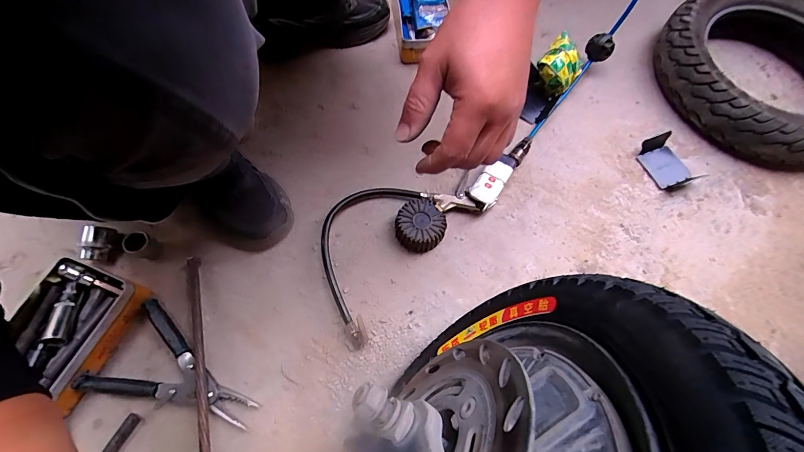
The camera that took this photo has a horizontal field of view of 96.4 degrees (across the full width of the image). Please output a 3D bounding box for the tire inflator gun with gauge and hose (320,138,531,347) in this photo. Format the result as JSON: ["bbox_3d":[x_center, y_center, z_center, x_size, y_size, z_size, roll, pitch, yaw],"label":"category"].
[{"bbox_3d":[0.015,-0.028,0.546,0.168,0.042,0.389,41,72,14],"label":"tire inflator gun with gauge and hose"}]

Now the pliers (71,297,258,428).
[{"bbox_3d":[-0.272,0.182,0.451,0.197,0.034,0.115,21,68,7],"label":"pliers"}]

